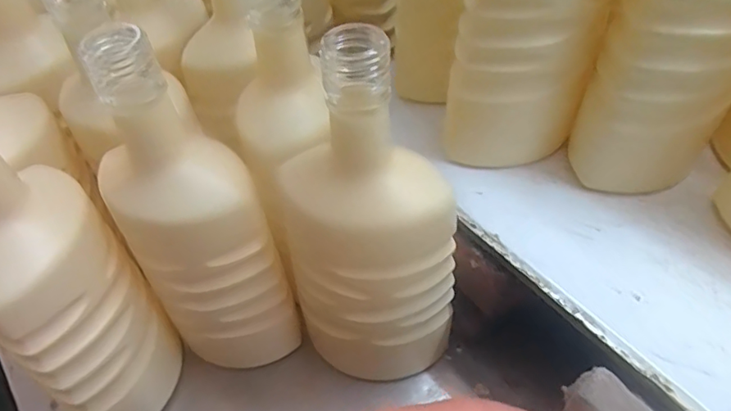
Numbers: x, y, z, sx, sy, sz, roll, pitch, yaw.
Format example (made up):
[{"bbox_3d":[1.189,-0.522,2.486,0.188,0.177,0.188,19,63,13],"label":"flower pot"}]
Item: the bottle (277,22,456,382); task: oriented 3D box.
[{"bbox_3d":[0.002,0.013,0.310,0.082,0.226,0.068,-19,53,-9],"label":"bottle"}]

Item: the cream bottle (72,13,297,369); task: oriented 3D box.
[{"bbox_3d":[-0.106,0.020,0.324,0.078,0.227,0.084,-31,55,-19],"label":"cream bottle"}]

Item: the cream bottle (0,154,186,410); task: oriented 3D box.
[{"bbox_3d":[-0.173,0.051,0.297,0.082,0.242,0.071,-35,57,-22],"label":"cream bottle"}]

